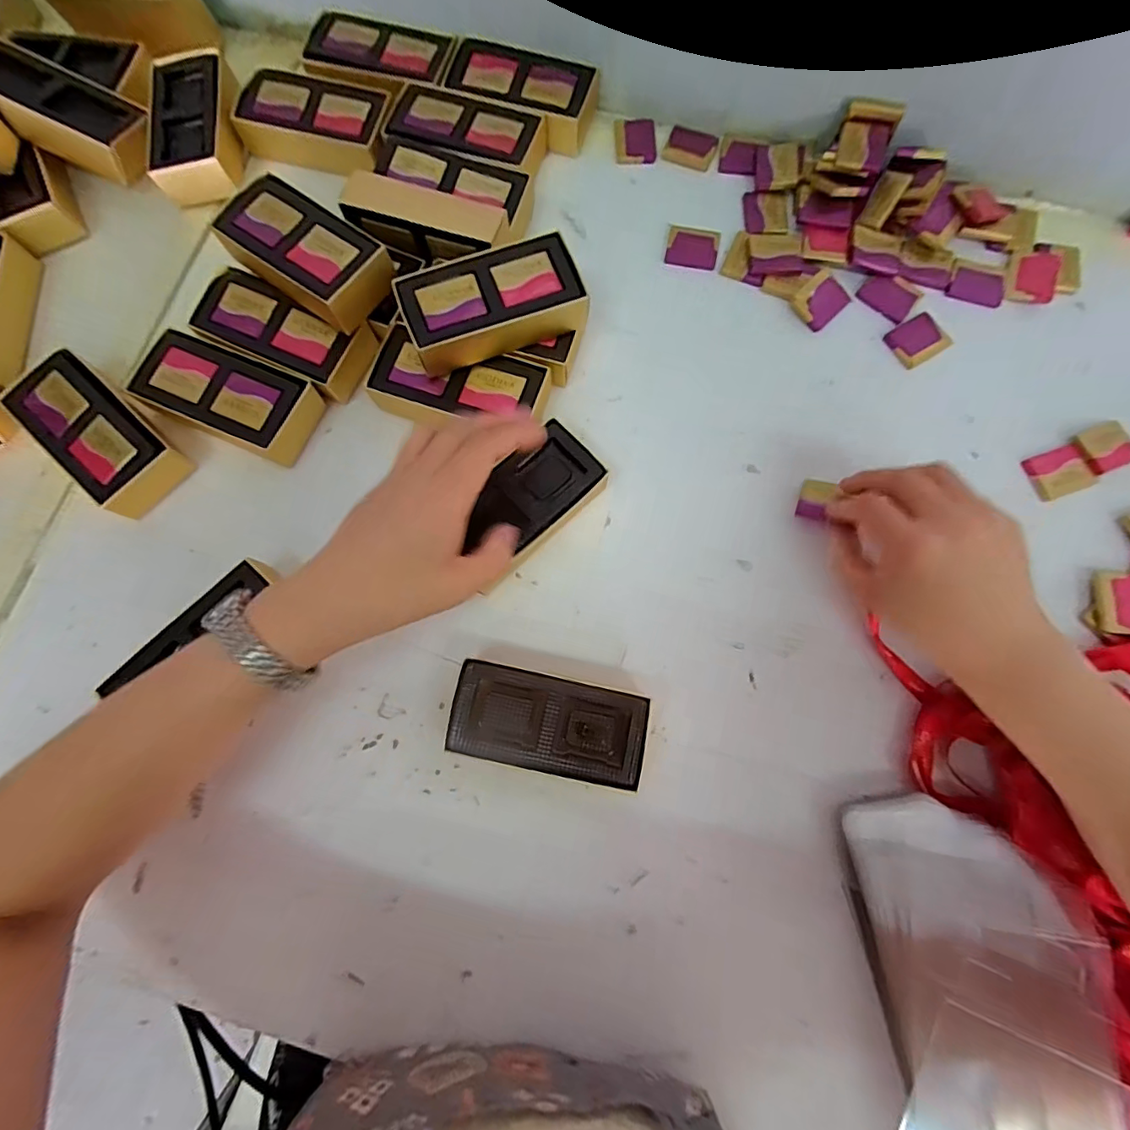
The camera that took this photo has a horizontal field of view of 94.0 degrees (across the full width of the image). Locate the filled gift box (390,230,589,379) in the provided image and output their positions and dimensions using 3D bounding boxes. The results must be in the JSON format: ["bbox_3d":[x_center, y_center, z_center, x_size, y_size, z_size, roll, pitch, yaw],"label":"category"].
[{"bbox_3d":[-0.046,-0.169,0.346,0.111,0.032,0.060,-17,77,-3],"label":"filled gift box"}]

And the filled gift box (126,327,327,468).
[{"bbox_3d":[-0.231,-0.114,0.364,0.113,0.035,0.057,23,78,6],"label":"filled gift box"}]

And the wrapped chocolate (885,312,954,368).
[{"bbox_3d":[0.258,-0.165,0.384,0.041,0.004,0.032,-29,78,-6],"label":"wrapped chocolate"}]

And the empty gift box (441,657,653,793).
[{"bbox_3d":[-0.009,0.095,0.316,0.110,0.035,0.053,12,77,4],"label":"empty gift box"}]

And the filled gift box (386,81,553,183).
[{"bbox_3d":[-0.077,-0.331,0.414,0.112,0.031,0.061,16,77,4],"label":"filled gift box"}]

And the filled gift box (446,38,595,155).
[{"bbox_3d":[-0.036,-0.378,0.426,0.113,0.031,0.059,16,78,4],"label":"filled gift box"}]

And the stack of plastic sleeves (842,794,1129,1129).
[{"bbox_3d":[0.207,0.235,0.271,0.108,0.047,0.203,4,77,2],"label":"stack of plastic sleeves"}]

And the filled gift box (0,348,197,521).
[{"bbox_3d":[-0.316,-0.089,0.357,0.111,0.034,0.057,38,80,9],"label":"filled gift box"}]

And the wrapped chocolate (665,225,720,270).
[{"bbox_3d":[0.099,-0.247,0.408,0.039,0.004,0.033,11,77,3],"label":"wrapped chocolate"}]

